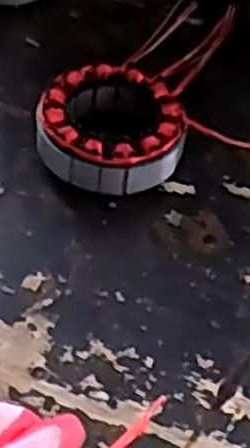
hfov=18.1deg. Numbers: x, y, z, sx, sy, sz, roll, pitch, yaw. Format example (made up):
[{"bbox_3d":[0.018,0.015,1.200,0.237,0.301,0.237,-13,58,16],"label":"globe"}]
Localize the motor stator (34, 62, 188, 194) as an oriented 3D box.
[{"bbox_3d":[-0.009,-0.055,0.475,0.087,0.038,0.087,2,51,-3],"label":"motor stator"}]

